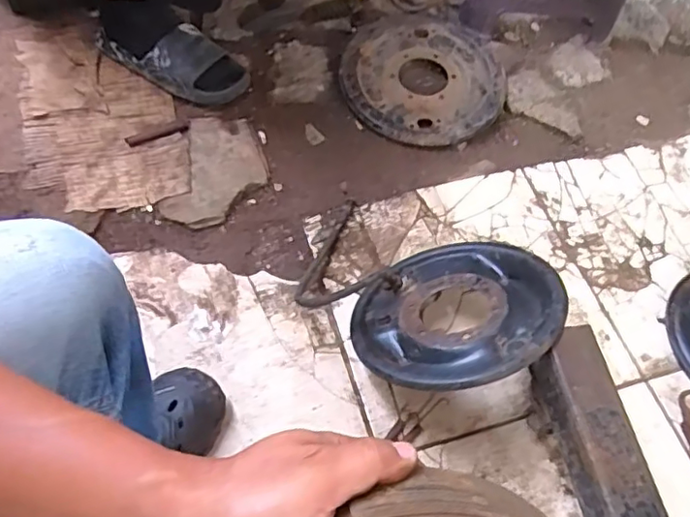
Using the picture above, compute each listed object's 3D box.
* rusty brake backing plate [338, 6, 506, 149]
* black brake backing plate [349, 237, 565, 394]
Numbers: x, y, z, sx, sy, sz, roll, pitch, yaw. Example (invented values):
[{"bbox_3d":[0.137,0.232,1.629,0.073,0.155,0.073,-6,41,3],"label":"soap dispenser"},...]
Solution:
[{"bbox_3d":[0.141,-0.348,1.124,0.296,0.055,0.324,2,58,-3],"label":"rusty brake backing plate"},{"bbox_3d":[0.144,0.069,0.767,0.271,0.027,0.265,-14,33,9],"label":"black brake backing plate"}]

